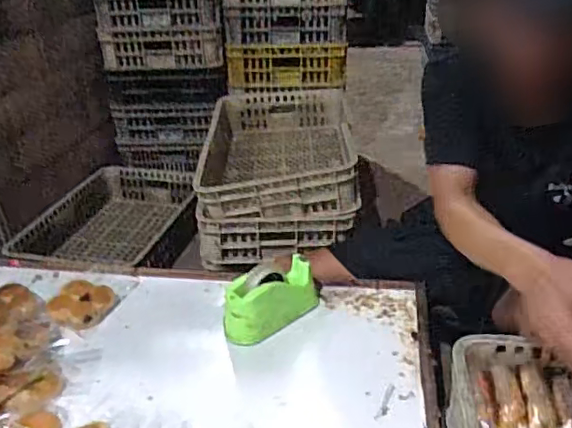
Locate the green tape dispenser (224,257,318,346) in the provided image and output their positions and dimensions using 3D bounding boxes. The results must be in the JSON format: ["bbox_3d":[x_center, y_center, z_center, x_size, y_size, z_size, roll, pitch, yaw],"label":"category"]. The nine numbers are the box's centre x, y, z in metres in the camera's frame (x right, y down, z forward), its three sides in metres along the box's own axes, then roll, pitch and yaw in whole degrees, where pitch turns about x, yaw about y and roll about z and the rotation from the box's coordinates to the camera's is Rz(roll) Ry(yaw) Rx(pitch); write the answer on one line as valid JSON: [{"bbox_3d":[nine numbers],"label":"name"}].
[{"bbox_3d":[-0.026,0.163,1.120,0.207,0.123,0.094,-25,37,-36],"label":"green tape dispenser"}]

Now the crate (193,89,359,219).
[{"bbox_3d":[-0.023,-0.199,1.679,0.419,0.144,0.585,-1,29,1],"label":"crate"}]

